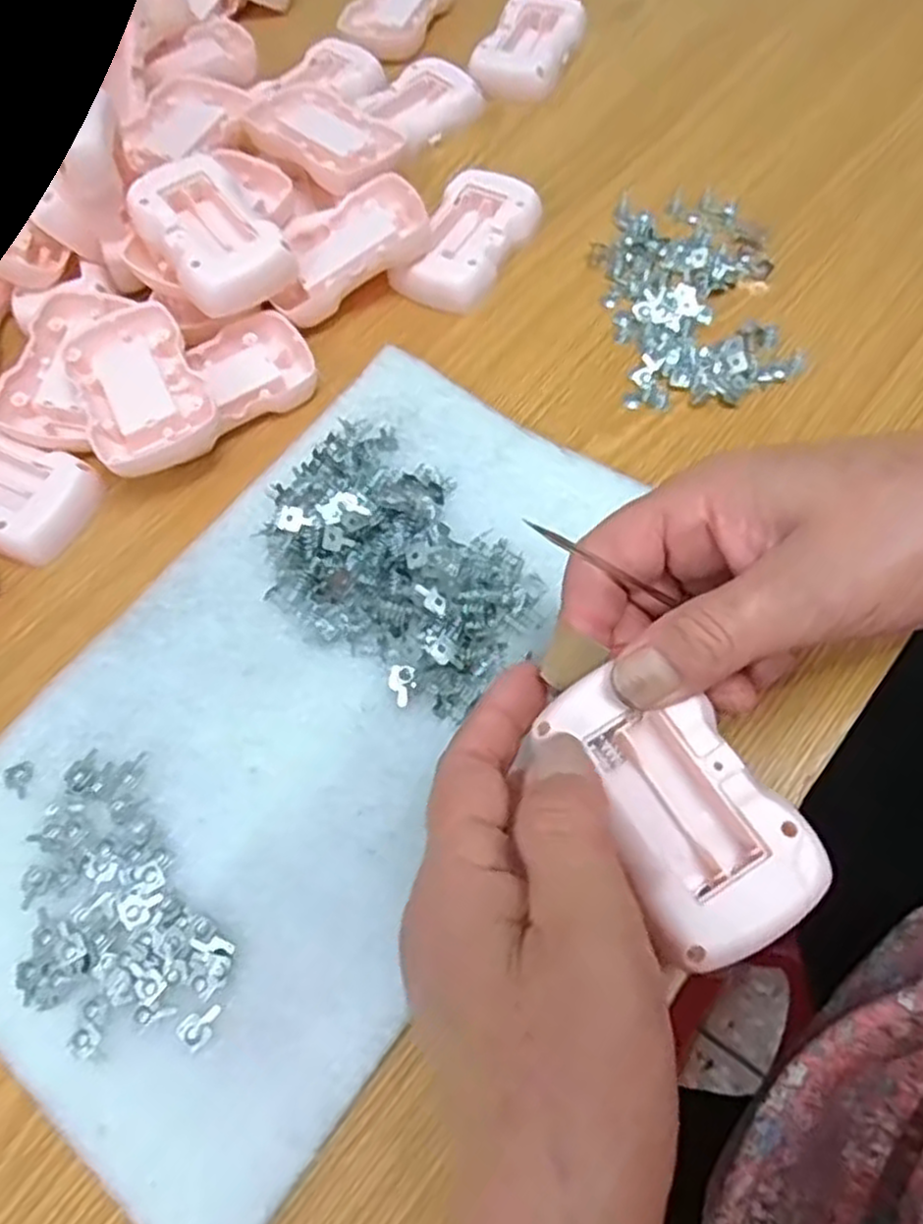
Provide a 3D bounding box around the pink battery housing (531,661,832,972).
[{"bbox_3d":[0.061,0.054,0.225,0.047,0.015,0.083,-30,67,-10],"label":"pink battery housing"}]

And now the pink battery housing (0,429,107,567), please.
[{"bbox_3d":[-0.211,-0.057,0.356,0.083,0.014,0.050,23,68,15],"label":"pink battery housing"}]

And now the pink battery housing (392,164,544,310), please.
[{"bbox_3d":[0.003,-0.195,0.408,0.052,0.016,0.083,30,70,18],"label":"pink battery housing"}]

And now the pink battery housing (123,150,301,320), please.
[{"bbox_3d":[-0.121,-0.183,0.377,0.052,0.023,0.086,-35,66,-12],"label":"pink battery housing"}]

